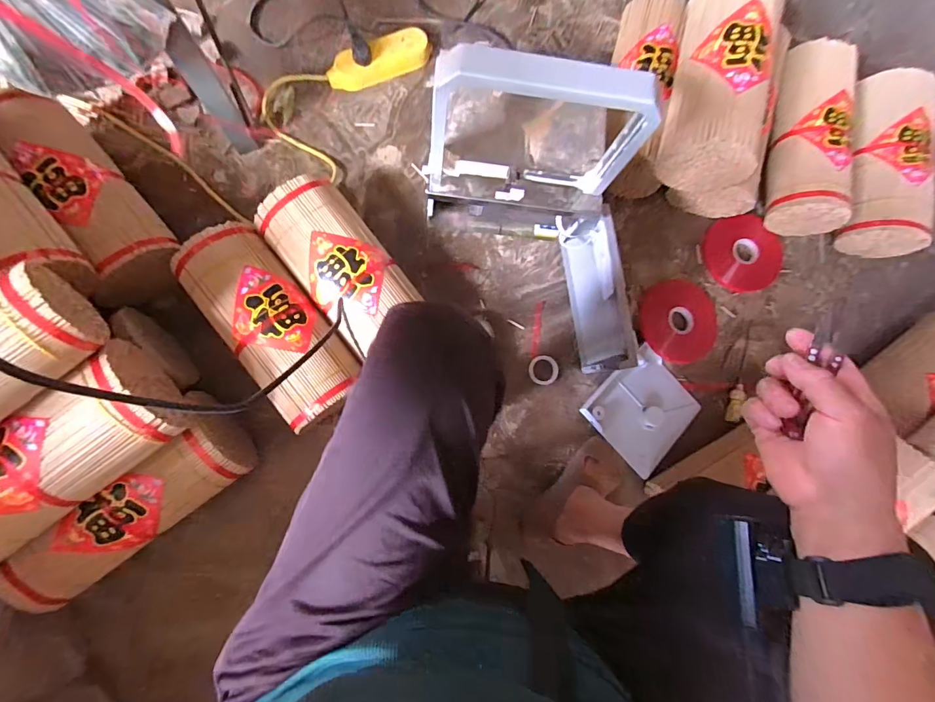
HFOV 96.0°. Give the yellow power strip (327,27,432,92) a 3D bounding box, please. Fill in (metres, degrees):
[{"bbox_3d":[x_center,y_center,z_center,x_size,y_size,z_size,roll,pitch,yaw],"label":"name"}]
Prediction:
[{"bbox_3d":[-0.167,-0.520,0.768,0.178,0.037,0.065,-24,86,-8],"label":"yellow power strip"}]

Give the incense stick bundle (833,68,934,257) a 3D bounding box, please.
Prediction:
[{"bbox_3d":[0.781,-0.356,0.775,0.134,0.103,0.334,7,84,-6],"label":"incense stick bundle"}]

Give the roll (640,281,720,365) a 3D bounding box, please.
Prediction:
[{"bbox_3d":[0.396,-0.051,0.779,0.151,0.031,0.142,1,83,-6],"label":"roll"}]

